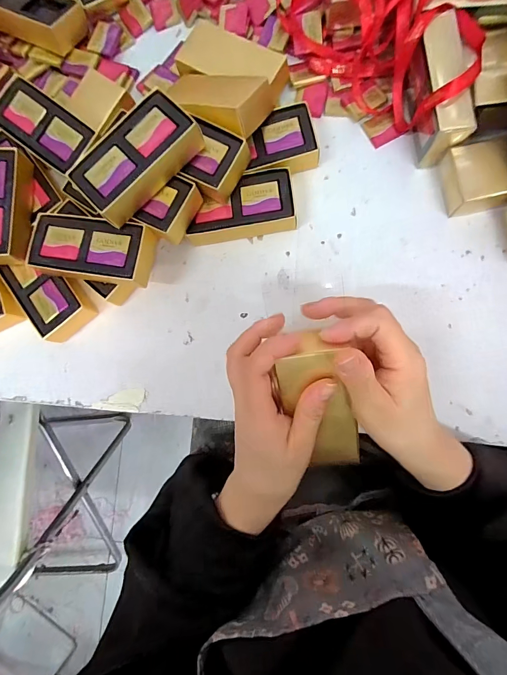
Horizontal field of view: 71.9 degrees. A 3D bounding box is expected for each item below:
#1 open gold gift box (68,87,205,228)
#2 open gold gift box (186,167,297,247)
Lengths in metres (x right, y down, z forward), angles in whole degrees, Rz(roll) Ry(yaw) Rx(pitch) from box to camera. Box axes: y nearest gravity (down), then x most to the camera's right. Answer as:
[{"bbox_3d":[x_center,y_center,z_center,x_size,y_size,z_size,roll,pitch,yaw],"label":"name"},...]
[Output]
[{"bbox_3d":[-0.105,-0.162,0.320,0.113,0.034,0.061,-43,79,0],"label":"open gold gift box"},{"bbox_3d":[-0.015,-0.137,0.368,0.112,0.031,0.055,-8,83,7],"label":"open gold gift box"}]

